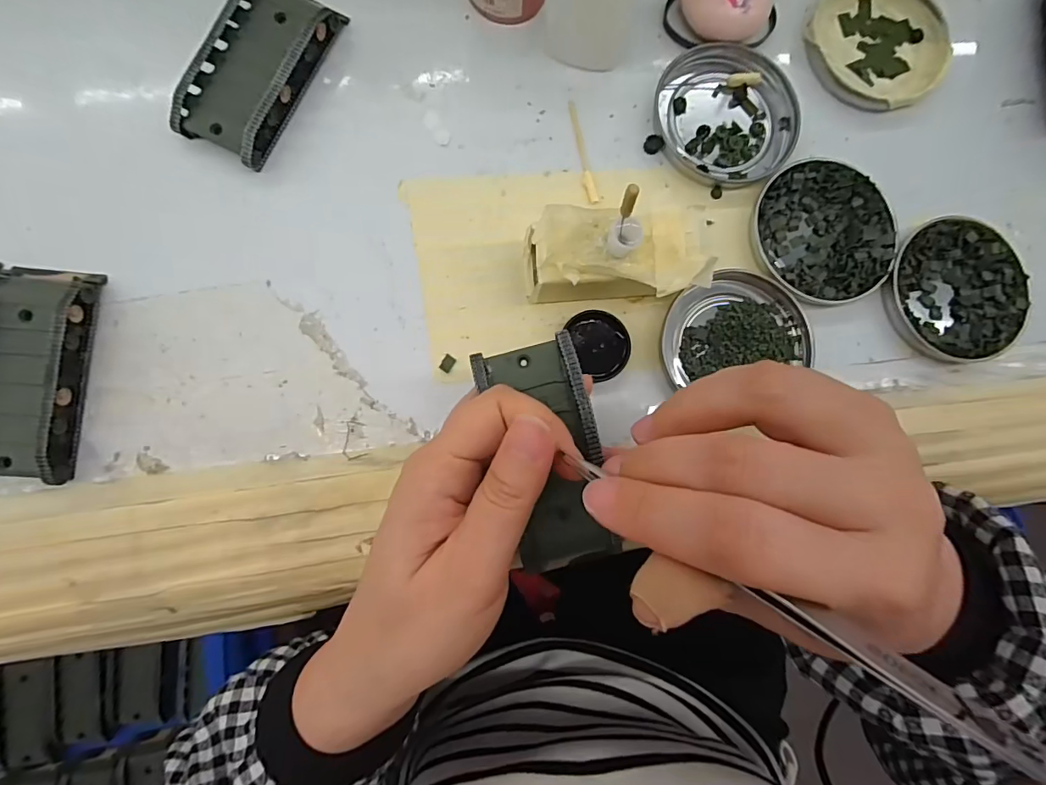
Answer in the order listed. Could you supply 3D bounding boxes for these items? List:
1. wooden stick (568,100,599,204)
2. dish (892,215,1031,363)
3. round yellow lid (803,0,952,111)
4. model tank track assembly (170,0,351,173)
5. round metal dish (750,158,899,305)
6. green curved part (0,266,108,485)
[{"bbox_3d":[0.032,-0.130,0.260,0.006,0.004,0.059,-13,85,-6],"label":"wooden stick"},{"bbox_3d":[0.237,-0.056,0.265,0.075,0.011,0.074,0,84,-4],"label":"dish"},{"bbox_3d":[0.204,-0.202,0.278,0.079,0.012,0.079,0,84,-4],"label":"round yellow lid"},{"bbox_3d":[-0.133,-0.163,0.243,0.044,0.020,0.092,26,83,-1],"label":"model tank track assembly"},{"bbox_3d":[0.163,-0.087,0.262,0.073,0.008,0.077,0,84,-4],"label":"round metal dish"},{"bbox_3d":[-0.227,-0.010,0.219,0.044,0.019,0.096,5,84,-4],"label":"green curved part"}]

